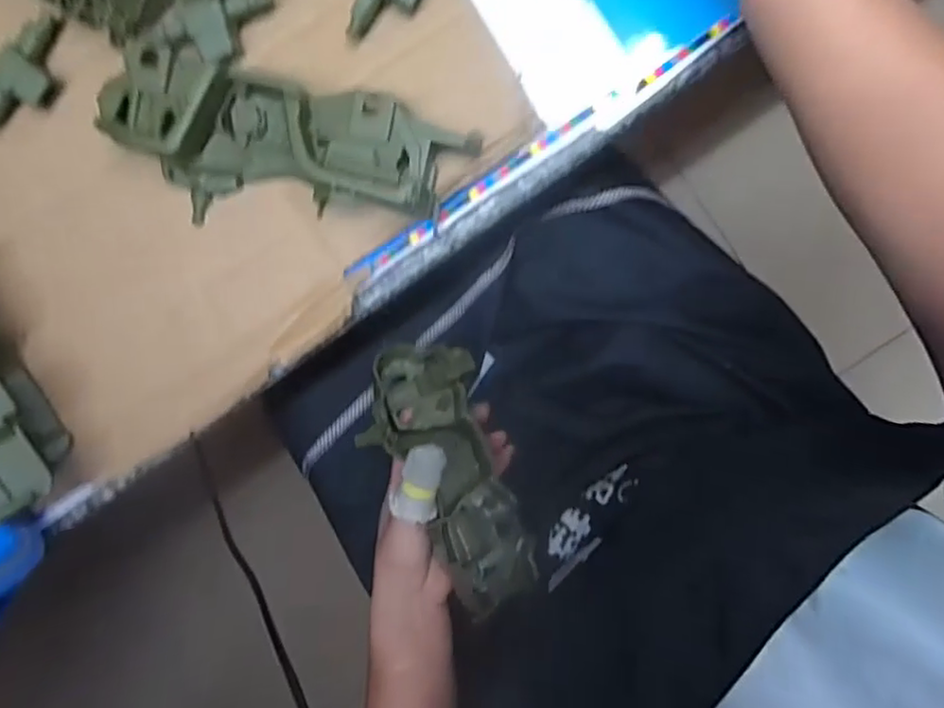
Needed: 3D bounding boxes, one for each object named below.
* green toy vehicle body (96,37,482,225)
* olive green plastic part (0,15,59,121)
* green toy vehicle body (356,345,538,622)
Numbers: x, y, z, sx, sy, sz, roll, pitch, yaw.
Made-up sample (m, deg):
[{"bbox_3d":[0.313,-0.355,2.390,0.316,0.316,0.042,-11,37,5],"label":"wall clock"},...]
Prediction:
[{"bbox_3d":[-0.094,-0.101,0.322,0.184,0.041,0.074,14,98,0],"label":"green toy vehicle body"},{"bbox_3d":[-0.230,-0.142,0.328,0.024,0.014,0.064,37,100,0],"label":"olive green plastic part"},{"bbox_3d":[-0.014,0.076,0.422,0.069,0.052,0.179,-25,79,5],"label":"green toy vehicle body"}]

